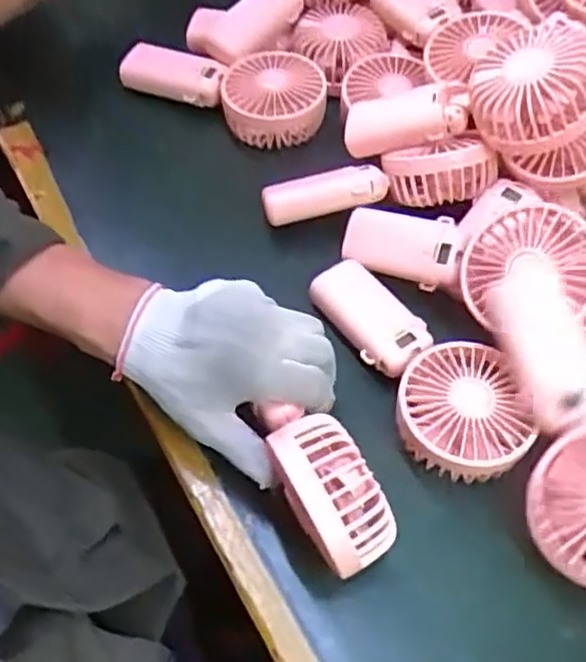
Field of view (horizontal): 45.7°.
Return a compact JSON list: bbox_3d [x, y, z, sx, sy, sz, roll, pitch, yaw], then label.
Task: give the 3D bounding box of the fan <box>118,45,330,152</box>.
[{"bbox_3d":[-0.058,-0.221,0.612,0.181,0.038,0.082,29,62,14],"label":"fan"}]

